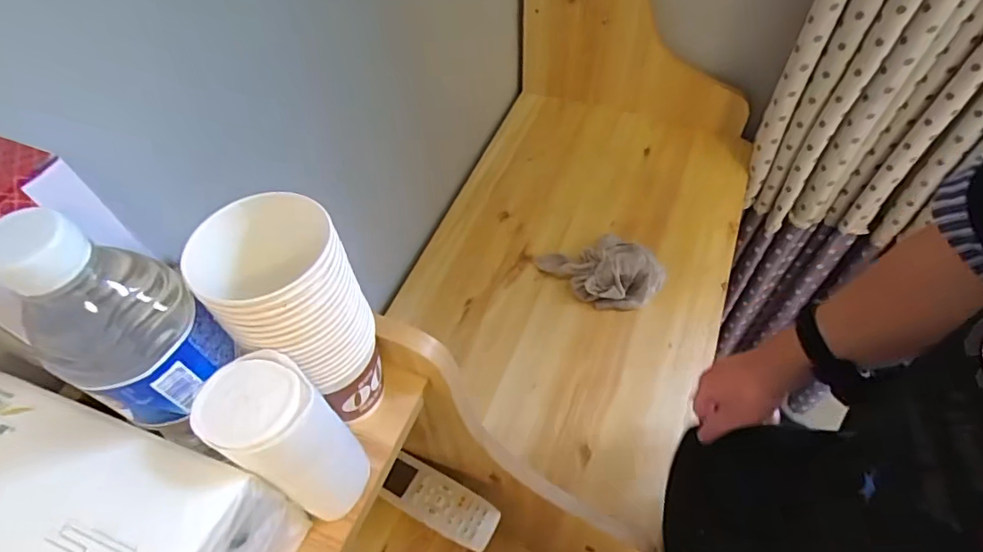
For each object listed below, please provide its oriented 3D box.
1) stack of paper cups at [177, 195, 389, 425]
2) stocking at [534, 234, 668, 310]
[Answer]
[{"bbox_3d":[-0.109,0.026,0.323,0.079,0.139,0.074,-37,61,-21],"label":"stack of paper cups"},{"bbox_3d":[0.170,-0.011,0.831,0.189,0.056,0.118,-3,55,0],"label":"stocking"}]

